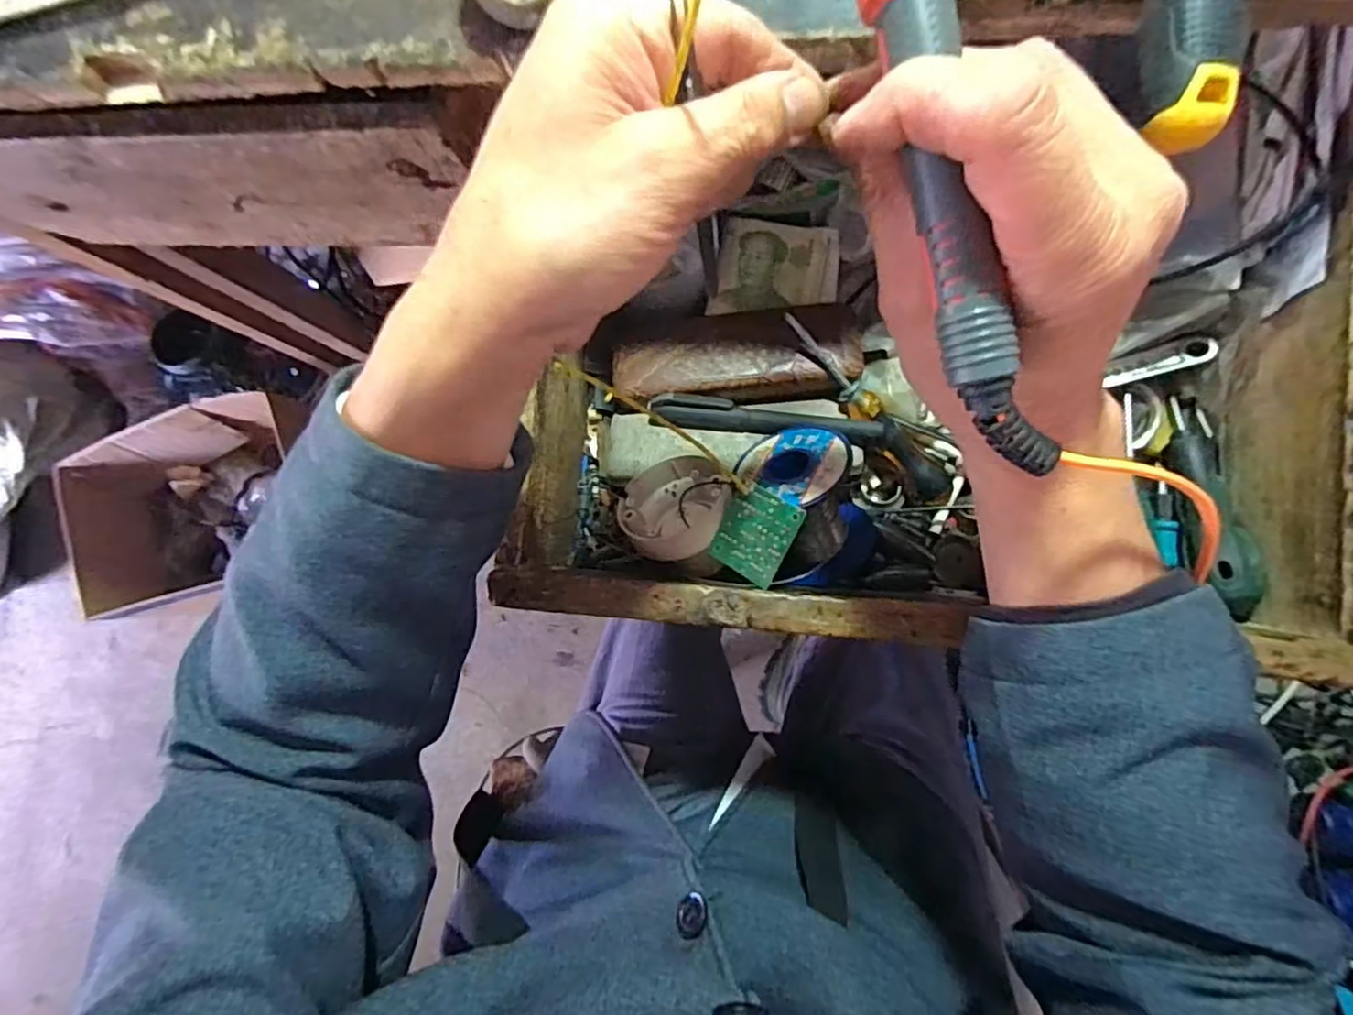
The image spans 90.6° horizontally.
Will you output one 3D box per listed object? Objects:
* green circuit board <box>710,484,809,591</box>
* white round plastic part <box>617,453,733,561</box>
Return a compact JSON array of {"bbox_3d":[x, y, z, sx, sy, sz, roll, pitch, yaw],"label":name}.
[{"bbox_3d":[0.039,0.013,0.336,0.040,0.006,0.043,31,100,34],"label":"green circuit board"},{"bbox_3d":[-0.002,-0.001,0.372,0.060,0.043,0.058,-1,85,8],"label":"white round plastic part"}]

